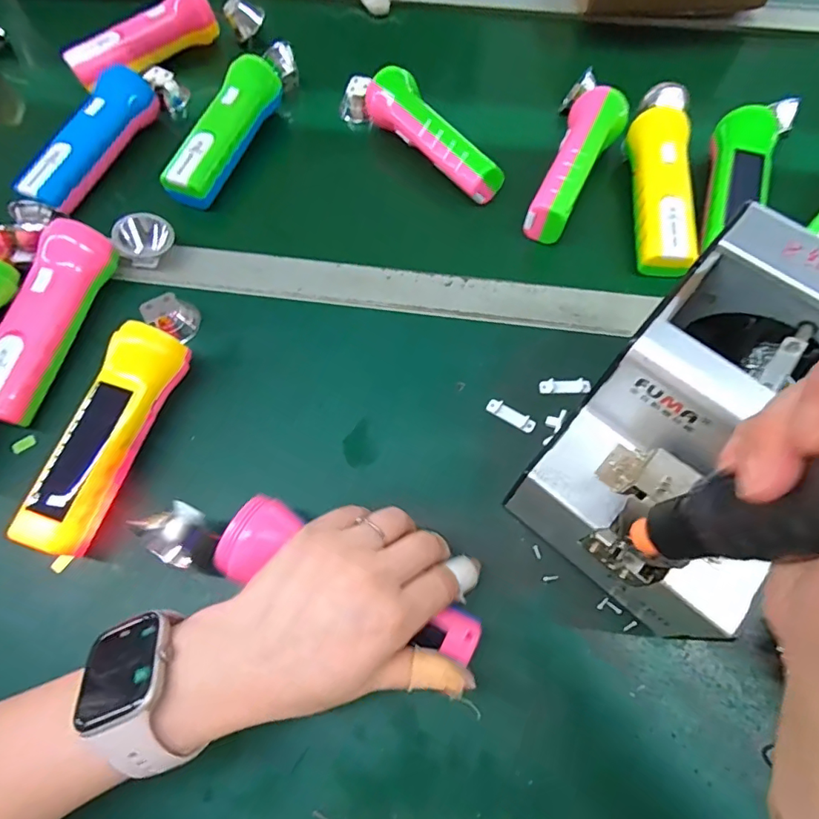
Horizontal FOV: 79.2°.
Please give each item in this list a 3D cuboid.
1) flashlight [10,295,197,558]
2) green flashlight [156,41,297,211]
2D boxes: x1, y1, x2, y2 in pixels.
[{"bbox_3d":[-0.199,0.002,0.346,0.050,0.045,0.195,14,68,6],"label":"flashlight"},{"bbox_3d":[-0.161,-0.272,0.461,0.040,0.039,0.200,21,68,9],"label":"green flashlight"}]

